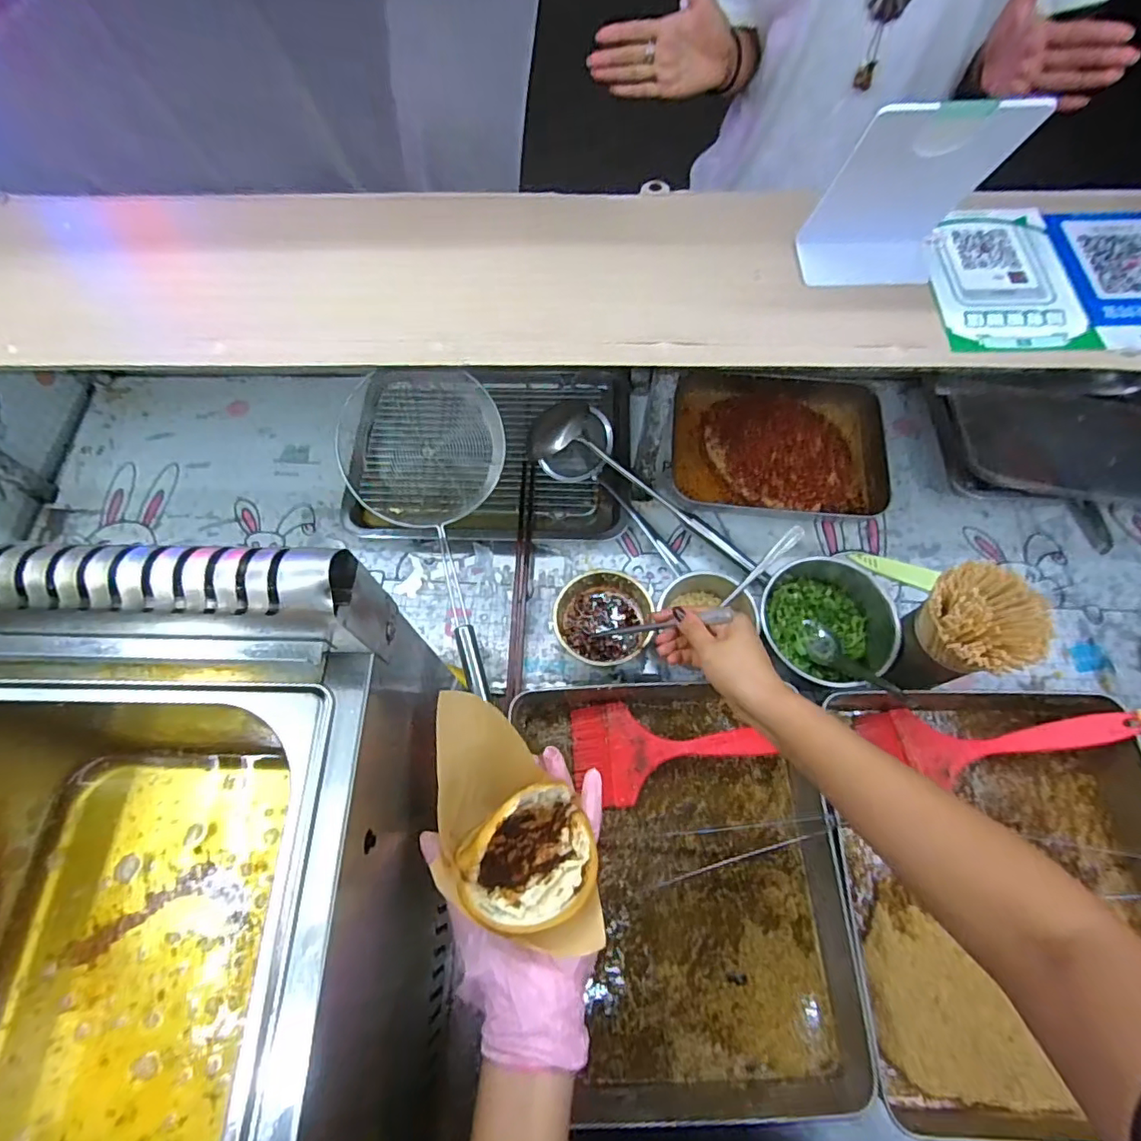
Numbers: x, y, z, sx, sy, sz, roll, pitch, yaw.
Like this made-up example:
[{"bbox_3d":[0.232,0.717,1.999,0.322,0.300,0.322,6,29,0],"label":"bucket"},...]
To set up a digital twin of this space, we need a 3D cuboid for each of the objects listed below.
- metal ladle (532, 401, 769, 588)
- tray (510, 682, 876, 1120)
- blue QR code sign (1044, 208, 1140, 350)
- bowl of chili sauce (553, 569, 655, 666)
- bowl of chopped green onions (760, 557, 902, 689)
[{"bbox_3d":[0.087,-0.100,0.672,0.309,0.063,0.081,32,71,13],"label":"metal ladle"},{"bbox_3d":[0.091,0.274,0.527,0.275,0.045,0.343,-6,67,-2],"label":"tray"},{"bbox_3d":[0.497,-0.262,0.499,0.122,0.009,0.171,1,67,1],"label":"blue QR code sign"},{"bbox_3d":[0.035,0.055,0.619,0.100,0.054,0.097,0,67,1],"label":"bowl of chili sauce"},{"bbox_3d":[0.262,0.055,0.597,0.128,0.071,0.136,0,67,1],"label":"bowl of chopped green onions"}]

